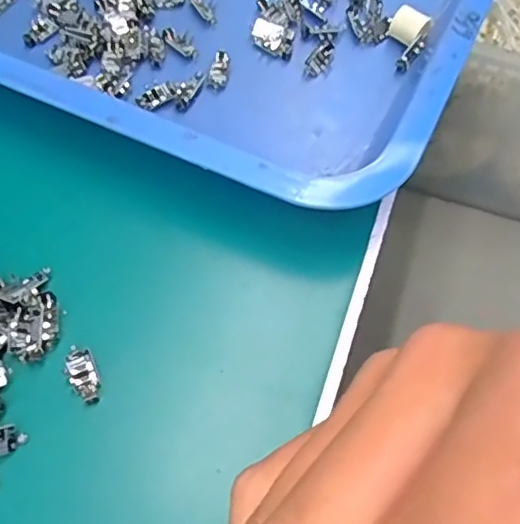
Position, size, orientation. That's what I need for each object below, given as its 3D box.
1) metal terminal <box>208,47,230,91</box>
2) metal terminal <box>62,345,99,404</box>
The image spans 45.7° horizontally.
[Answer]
[{"bbox_3d":[-0.023,-0.111,0.352,0.011,0.004,0.030,7,61,2],"label":"metal terminal"},{"bbox_3d":[-0.078,0.049,0.270,0.012,0.005,0.028,-22,64,-13],"label":"metal terminal"}]

